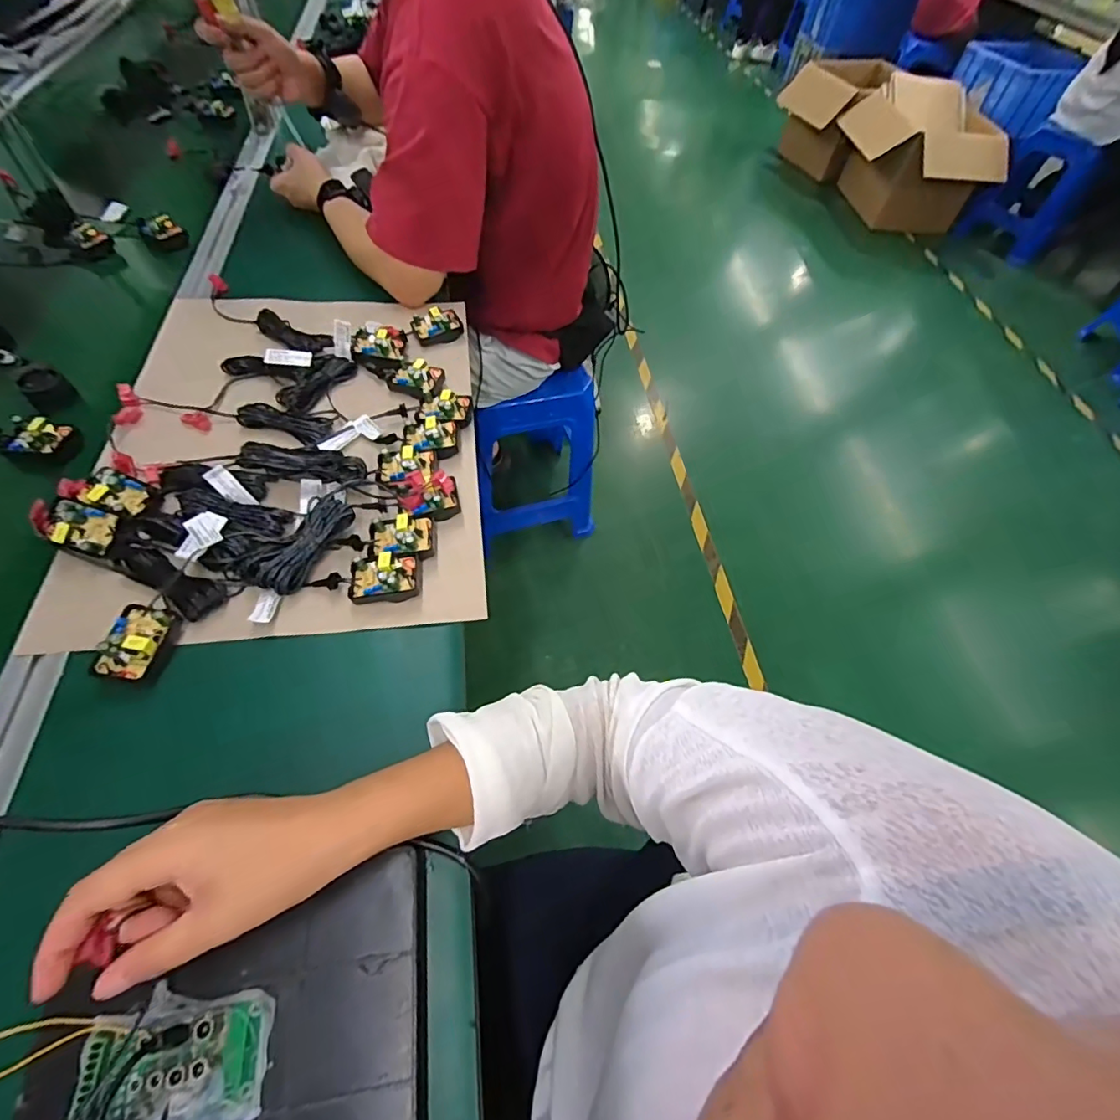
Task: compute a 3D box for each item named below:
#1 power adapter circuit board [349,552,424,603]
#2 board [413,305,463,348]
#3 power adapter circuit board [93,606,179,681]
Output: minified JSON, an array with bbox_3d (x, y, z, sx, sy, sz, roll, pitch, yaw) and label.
[{"bbox_3d":[-0.149,0.015,0.455,0.057,0.028,0.037,1,57,-6],"label":"power adapter circuit board"},{"bbox_3d":[-0.153,-0.293,0.668,0.059,0.031,0.034,-18,60,-17],"label":"board"},{"bbox_3d":[-0.321,0.062,0.402,0.037,0.024,0.056,9,56,0],"label":"power adapter circuit board"}]

